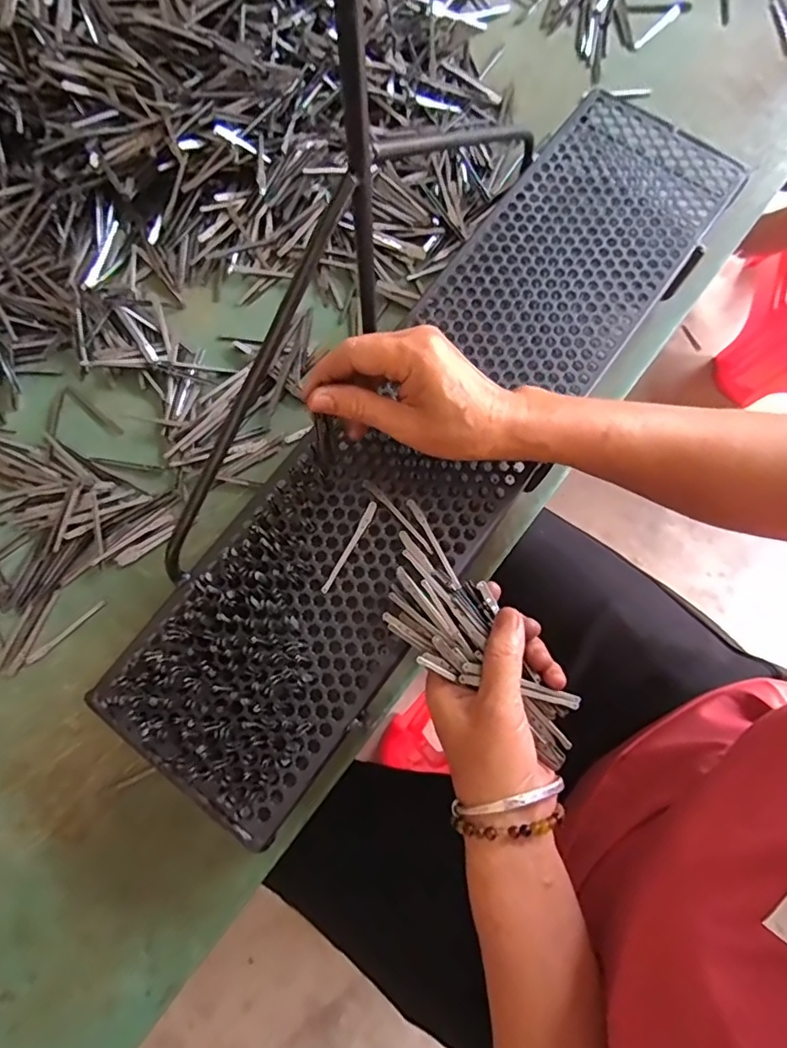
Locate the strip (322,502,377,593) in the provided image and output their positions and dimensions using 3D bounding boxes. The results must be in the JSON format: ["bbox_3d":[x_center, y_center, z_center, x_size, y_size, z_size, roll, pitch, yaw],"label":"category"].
[{"bbox_3d":[-0.029,0.015,0.356,0.006,0.005,0.066,29,78,6],"label":"strip"}]

